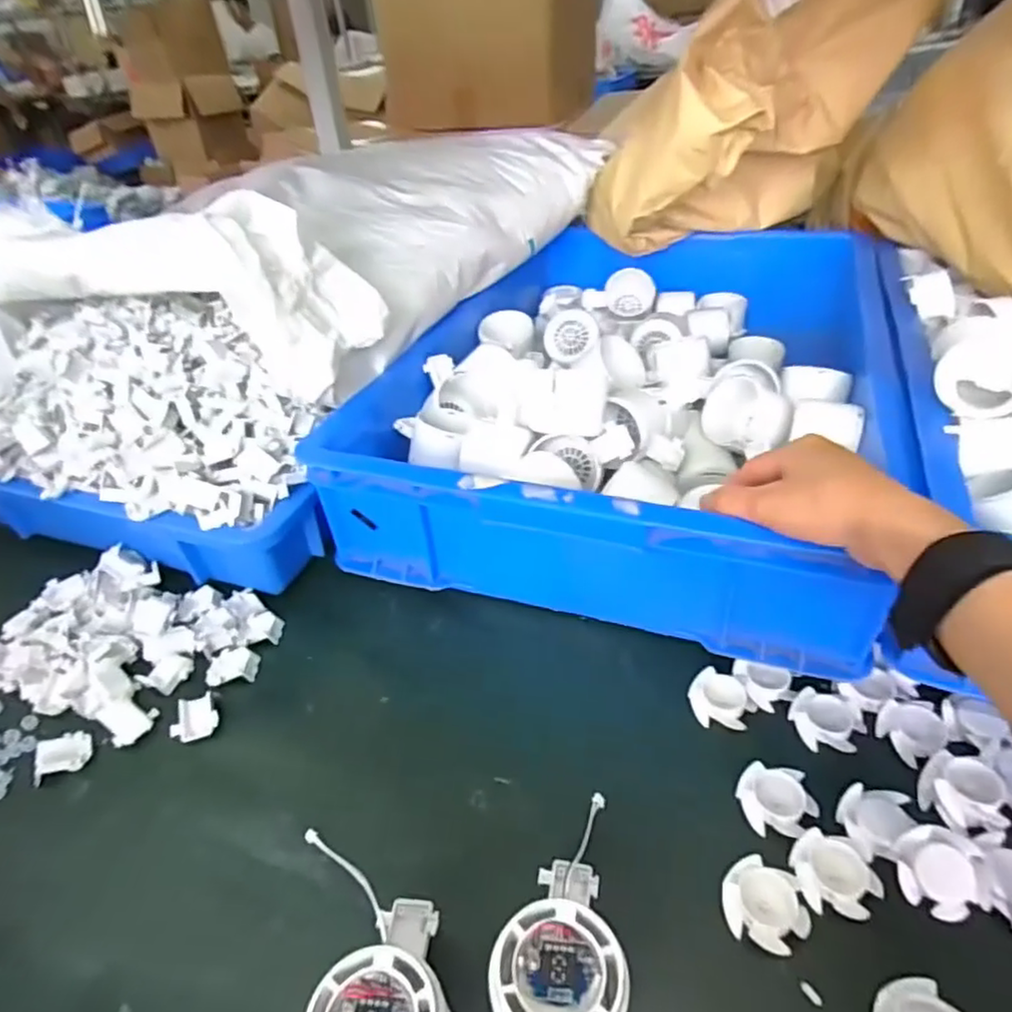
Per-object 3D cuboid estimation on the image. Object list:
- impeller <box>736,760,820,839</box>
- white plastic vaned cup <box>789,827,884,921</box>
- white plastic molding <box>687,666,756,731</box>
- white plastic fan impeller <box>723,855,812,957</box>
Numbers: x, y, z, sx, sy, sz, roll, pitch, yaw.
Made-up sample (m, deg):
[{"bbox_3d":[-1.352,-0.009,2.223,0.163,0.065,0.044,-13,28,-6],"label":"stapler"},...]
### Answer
[{"bbox_3d":[0.154,0.167,0.367,0.041,0.008,0.037,9,42,18],"label":"impeller"},{"bbox_3d":[0.170,0.189,0.333,0.040,0.007,0.038,-5,41,4],"label":"white plastic vaned cup"},{"bbox_3d":[0.140,0.125,0.421,0.038,0.010,0.037,2,40,10],"label":"white plastic molding"},{"bbox_3d":[0.131,0.201,0.325,0.040,0.007,0.037,22,47,30],"label":"white plastic fan impeller"}]

